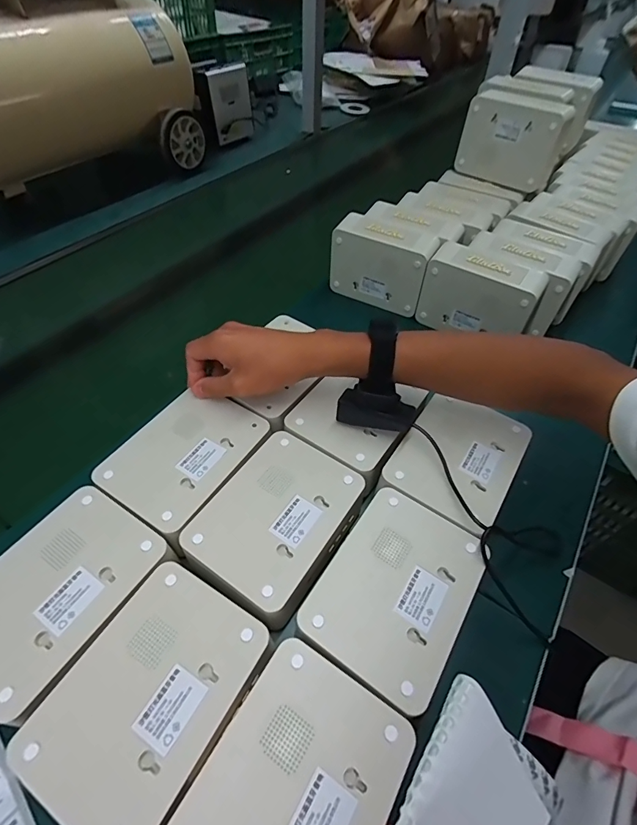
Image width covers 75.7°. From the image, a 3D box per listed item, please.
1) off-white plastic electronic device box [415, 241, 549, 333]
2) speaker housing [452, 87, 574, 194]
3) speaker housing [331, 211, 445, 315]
[{"bbox_3d":[0.214,-0.153,0.549,0.139,0.101,0.052,29,55,19],"label":"off-white plastic electronic device box"},{"bbox_3d":[0.300,-0.419,0.638,0.149,0.111,0.058,30,56,21],"label":"speaker housing"},{"bbox_3d":[0.091,-0.215,0.599,0.142,0.104,0.053,23,53,16],"label":"speaker housing"}]

